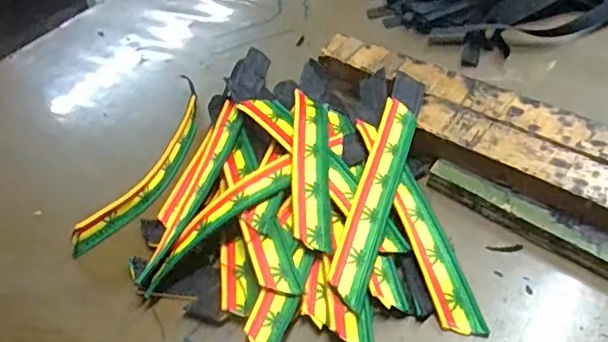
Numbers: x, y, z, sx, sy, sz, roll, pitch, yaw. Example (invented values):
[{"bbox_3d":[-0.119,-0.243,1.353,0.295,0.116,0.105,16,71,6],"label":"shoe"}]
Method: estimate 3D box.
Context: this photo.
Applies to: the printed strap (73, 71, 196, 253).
[{"bbox_3d":[-0.125,-0.008,0.478,0.041,0.027,0.189,11,51,16],"label":"printed strap"}]

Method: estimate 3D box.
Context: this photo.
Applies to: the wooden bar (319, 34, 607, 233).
[{"bbox_3d":[0.181,-0.004,0.423,0.426,0.044,0.084,29,58,29],"label":"wooden bar"}]

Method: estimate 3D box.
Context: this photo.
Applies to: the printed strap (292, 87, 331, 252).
[{"bbox_3d":[0.006,-0.015,0.417,0.027,0.021,0.154,-3,46,4],"label":"printed strap"}]

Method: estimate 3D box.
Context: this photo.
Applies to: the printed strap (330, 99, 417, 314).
[{"bbox_3d":[0.052,0.012,0.398,0.025,0.007,0.169,11,51,16],"label":"printed strap"}]

